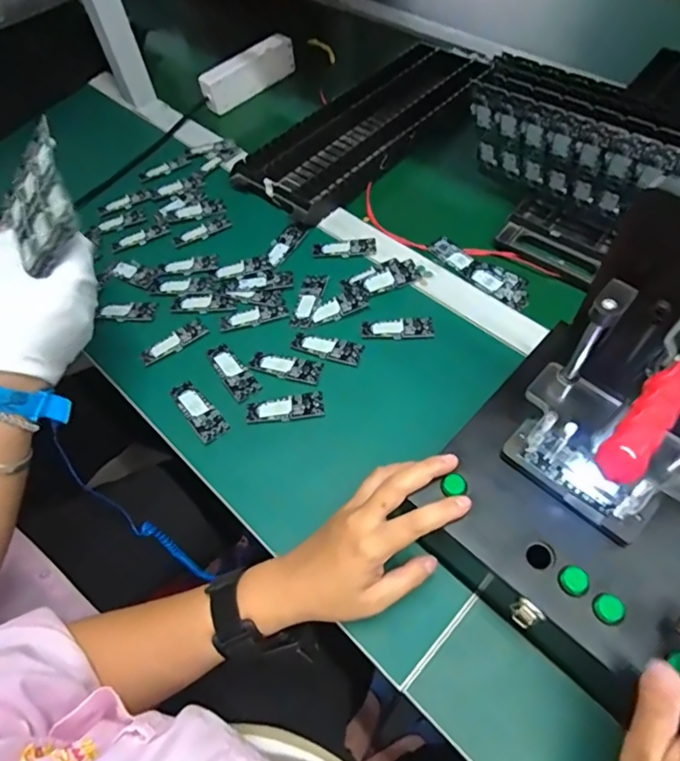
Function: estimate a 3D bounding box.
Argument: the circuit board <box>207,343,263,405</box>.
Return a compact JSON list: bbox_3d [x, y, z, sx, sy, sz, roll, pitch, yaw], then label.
[{"bbox_3d":[-0.108,-0.009,0.513,0.027,0.004,0.071,-36,61,-16],"label":"circuit board"}]

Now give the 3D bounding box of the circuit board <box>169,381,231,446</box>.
[{"bbox_3d":[-0.135,0.029,0.491,0.027,0.006,0.072,-36,61,-16],"label":"circuit board"}]

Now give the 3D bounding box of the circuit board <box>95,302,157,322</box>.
[{"bbox_3d":[-0.233,-0.076,0.566,0.061,0.006,0.025,-2,58,4],"label":"circuit board"}]

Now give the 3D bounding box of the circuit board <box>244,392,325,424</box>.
[{"bbox_3d":[-0.052,0.026,0.487,0.073,0.005,0.025,-7,57,1],"label":"circuit board"}]

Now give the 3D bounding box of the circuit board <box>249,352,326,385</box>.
[{"bbox_3d":[-0.053,-0.013,0.512,0.070,0.004,0.024,11,60,12],"label":"circuit board"}]

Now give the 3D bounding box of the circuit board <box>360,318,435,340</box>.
[{"bbox_3d":[0.059,-0.053,0.527,0.073,0.004,0.024,-3,58,3],"label":"circuit board"}]

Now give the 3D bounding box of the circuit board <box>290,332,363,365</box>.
[{"bbox_3d":[-0.013,-0.032,0.522,0.071,0.004,0.026,11,59,12],"label":"circuit board"}]

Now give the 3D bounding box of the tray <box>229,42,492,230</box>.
[{"bbox_3d":[0.061,-0.369,0.719,0.148,0.046,0.445,35,67,24],"label":"tray"}]

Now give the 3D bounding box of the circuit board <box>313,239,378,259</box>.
[{"bbox_3d":[0.005,-0.154,0.597,0.073,0.005,0.024,-2,58,4],"label":"circuit board"}]

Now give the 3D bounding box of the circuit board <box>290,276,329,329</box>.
[{"bbox_3d":[-0.034,-0.085,0.555,0.025,0.004,0.073,8,59,10],"label":"circuit board"}]

